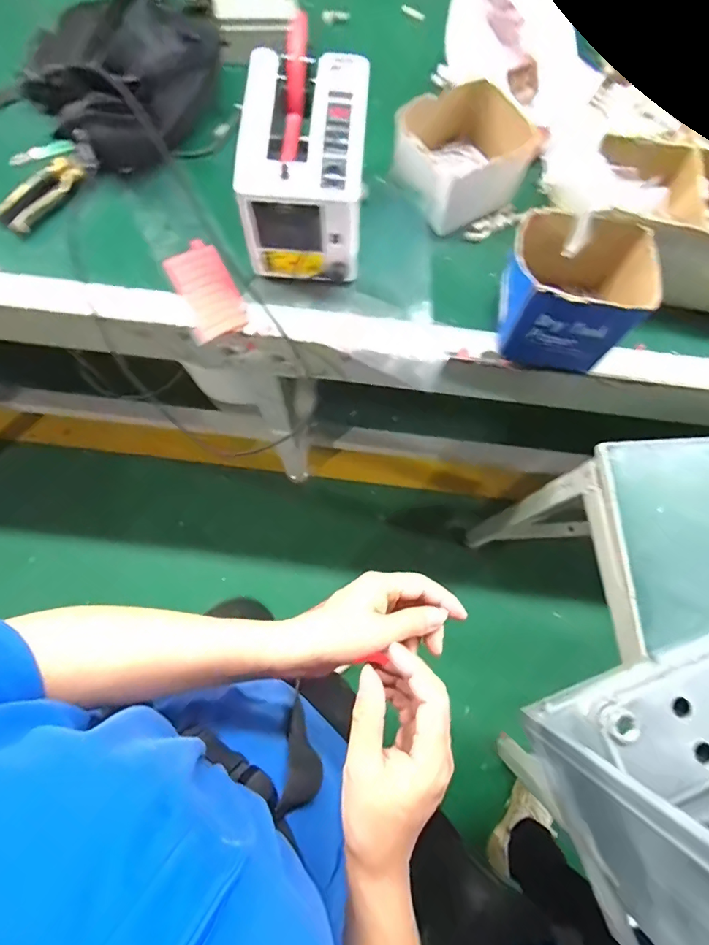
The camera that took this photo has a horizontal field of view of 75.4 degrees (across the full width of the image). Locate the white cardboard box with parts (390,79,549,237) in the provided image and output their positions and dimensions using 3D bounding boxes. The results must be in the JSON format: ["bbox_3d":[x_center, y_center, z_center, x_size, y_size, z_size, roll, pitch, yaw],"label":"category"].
[{"bbox_3d":[0.137,-0.441,0.627,0.168,0.074,0.160,-33,78,-9],"label":"white cardboard box with parts"}]

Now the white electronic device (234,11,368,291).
[{"bbox_3d":[-0.060,-0.376,0.579,0.137,0.133,0.213,4,75,0],"label":"white electronic device"}]

